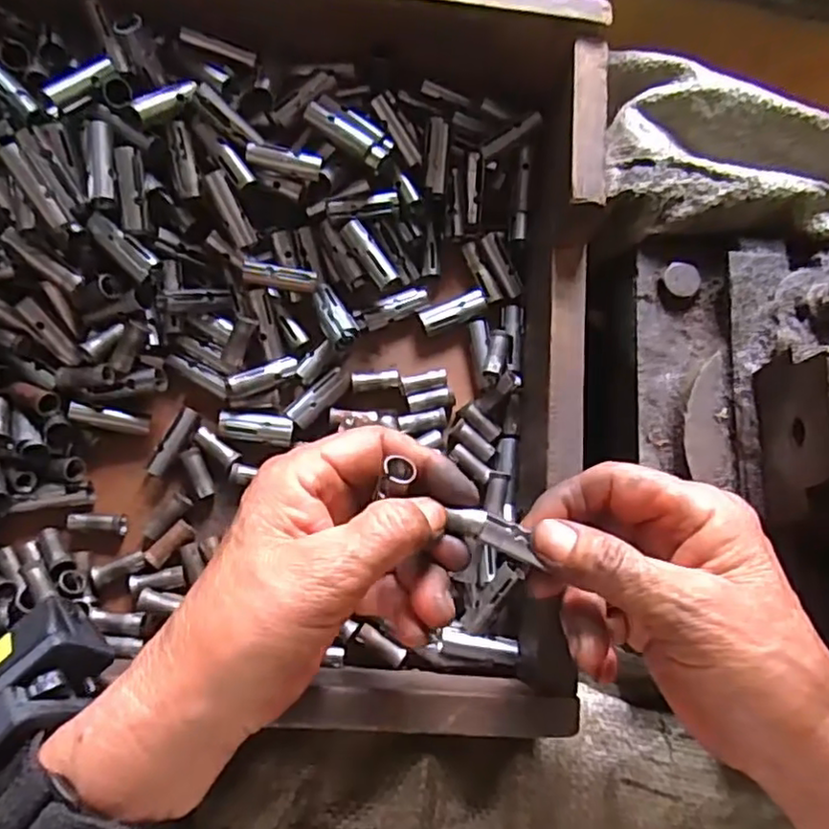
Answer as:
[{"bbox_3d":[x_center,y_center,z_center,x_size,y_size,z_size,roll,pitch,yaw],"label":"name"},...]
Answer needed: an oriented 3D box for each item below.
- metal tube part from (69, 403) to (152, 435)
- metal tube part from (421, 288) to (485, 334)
[{"bbox_3d":[-0.149,0.001,0.320,0.036,0.011,0.011,13,76,-22],"label":"metal tube part"},{"bbox_3d":[0.021,-0.056,0.354,0.038,0.008,0.012,-26,78,-7],"label":"metal tube part"}]

